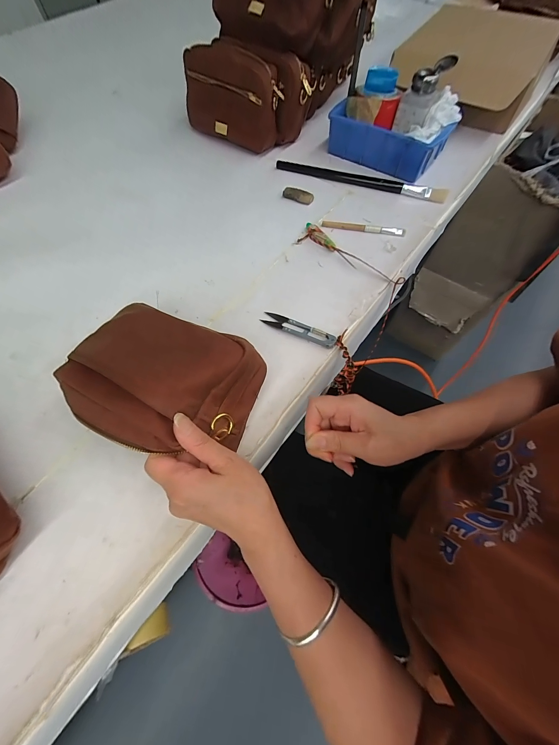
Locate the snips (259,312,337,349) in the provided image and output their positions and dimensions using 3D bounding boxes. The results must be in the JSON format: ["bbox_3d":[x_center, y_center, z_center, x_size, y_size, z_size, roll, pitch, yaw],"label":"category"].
[{"bbox_3d":[0.025,-0.057,0.375,0.101,0.011,0.022,25,66,15],"label":"snips"}]

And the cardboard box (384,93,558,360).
[{"bbox_3d":[0.667,-0.385,0.961,0.235,0.643,0.449,35,70,15],"label":"cardboard box"}]

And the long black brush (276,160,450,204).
[{"bbox_3d":[0.136,-0.339,0.500,0.298,0.008,0.024,19,64,12],"label":"long black brush"}]

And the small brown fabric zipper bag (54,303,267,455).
[{"bbox_3d":[-0.123,0.005,0.284,0.188,0.067,0.130,22,65,14],"label":"small brown fabric zipper bag"}]

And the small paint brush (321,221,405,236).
[{"bbox_3d":[0.131,-0.228,0.449,0.127,0.006,0.013,10,63,8],"label":"small paint brush"}]

